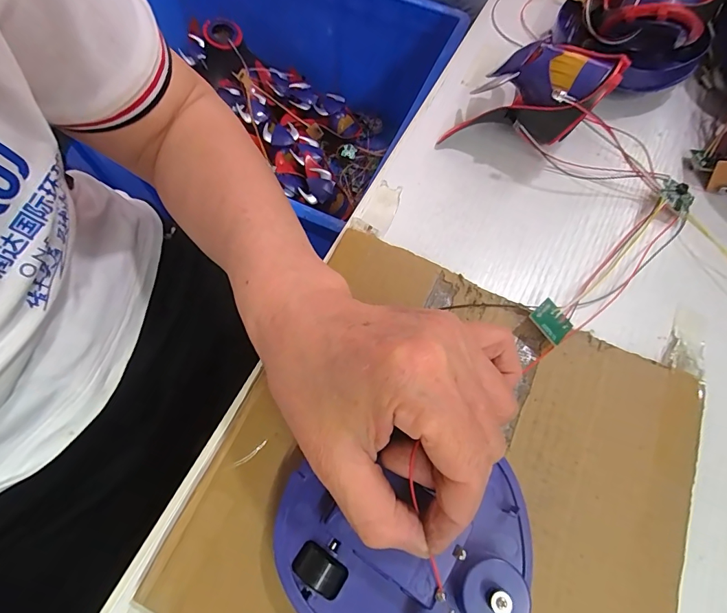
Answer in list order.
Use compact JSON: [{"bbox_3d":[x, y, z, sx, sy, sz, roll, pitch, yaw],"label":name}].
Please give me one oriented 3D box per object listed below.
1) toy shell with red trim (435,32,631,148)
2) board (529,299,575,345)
[{"bbox_3d":[0.112,-0.139,0.277,0.083,0.060,0.057,29,69,10],"label":"toy shell with red trim"},{"bbox_3d":[0.107,0.008,0.231,0.024,0.004,0.023,-35,82,-36],"label":"board"}]

